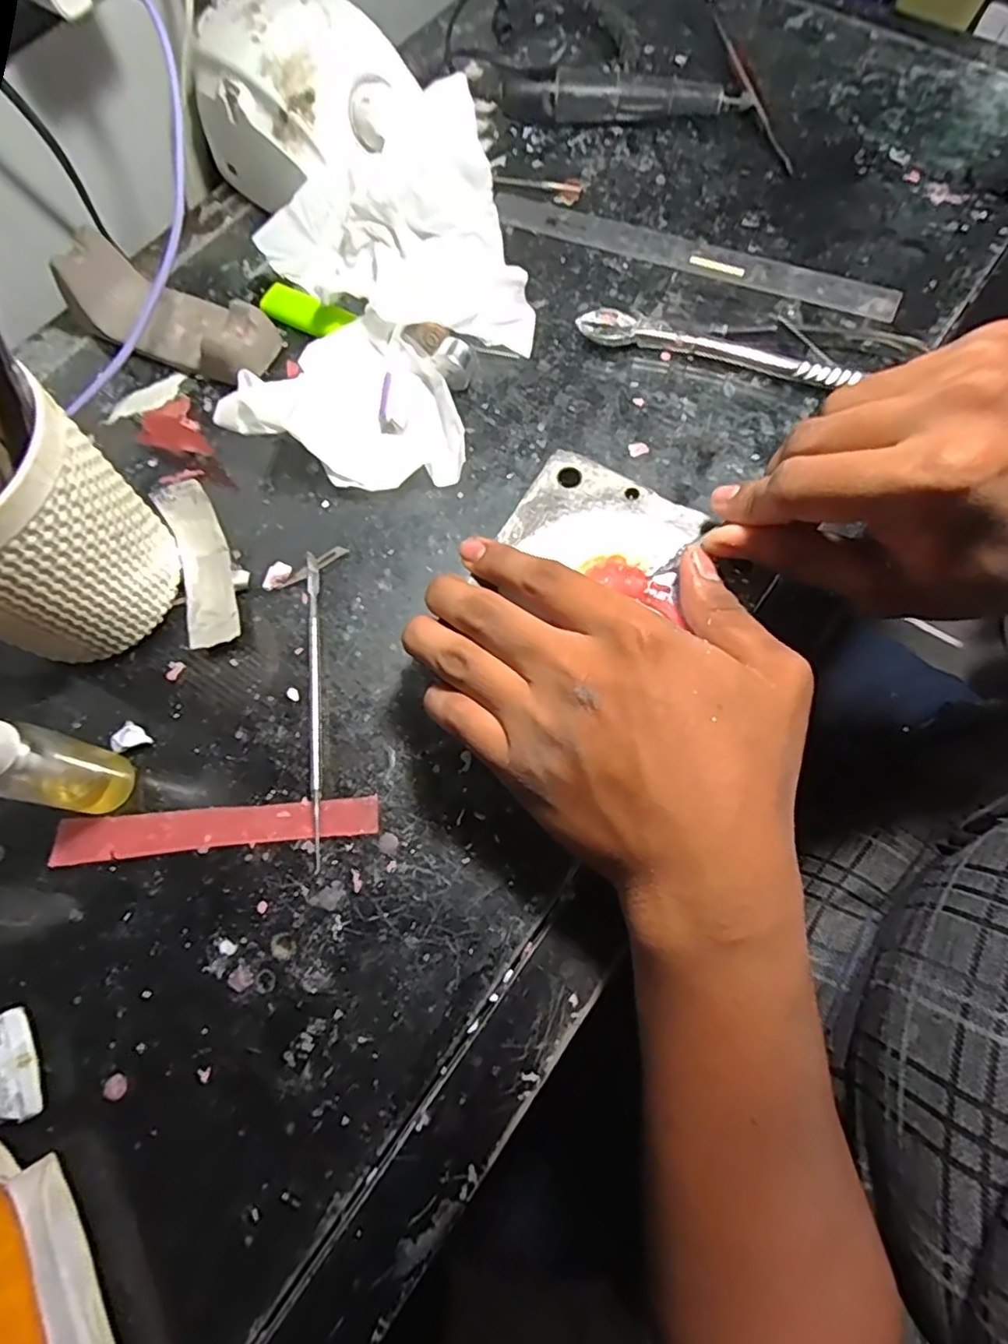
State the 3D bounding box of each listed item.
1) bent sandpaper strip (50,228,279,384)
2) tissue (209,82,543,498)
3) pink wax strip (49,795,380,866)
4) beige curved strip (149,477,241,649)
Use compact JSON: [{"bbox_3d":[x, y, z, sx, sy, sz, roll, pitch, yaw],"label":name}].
[{"bbox_3d":[-0.196,-0.215,0.366,0.127,0.040,0.048,22,73,9],"label":"bent sandpaper strip"},{"bbox_3d":[-0.067,-0.208,0.345,0.163,0.063,0.211,-3,71,1],"label":"tissue"},{"bbox_3d":[-0.130,0.071,0.280,0.145,0.004,0.019,-5,68,-1],"label":"pink wax strip"},{"bbox_3d":[-0.153,-0.054,0.310,0.027,0.030,0.082,-19,71,-4],"label":"beige curved strip"}]

